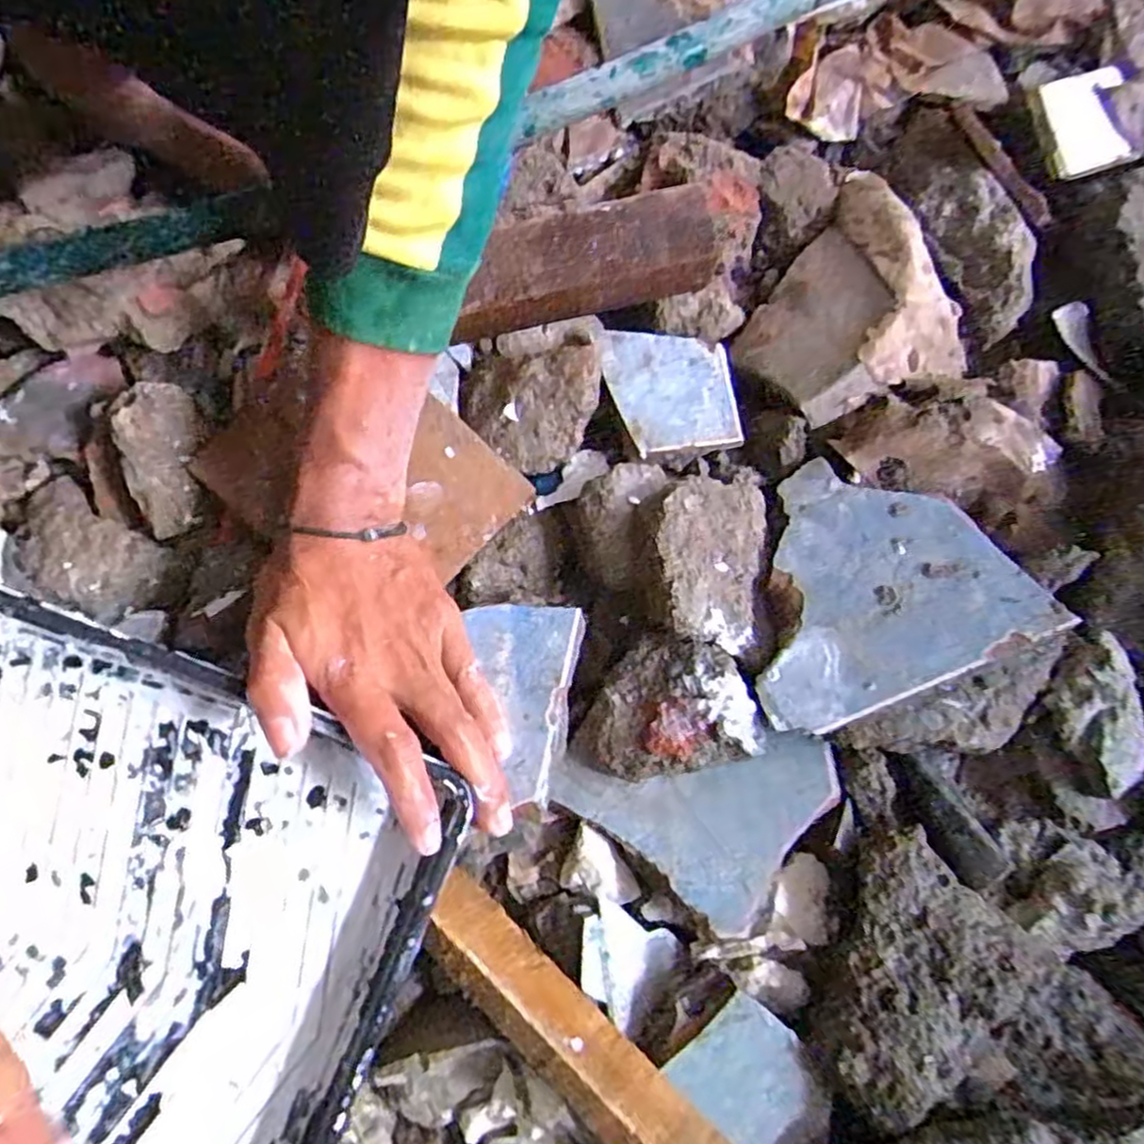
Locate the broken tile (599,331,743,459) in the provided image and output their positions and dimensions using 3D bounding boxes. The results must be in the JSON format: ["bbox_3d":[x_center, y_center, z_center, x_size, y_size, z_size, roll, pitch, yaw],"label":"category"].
[{"bbox_3d":[0.053,-0.103,0.412,0.066,0.005,0.075,-8,79,-6],"label":"broken tile"}]

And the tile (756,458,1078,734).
[{"bbox_3d":[0.138,0.001,0.366,0.130,0.008,0.119,-24,65,1],"label":"tile"}]

